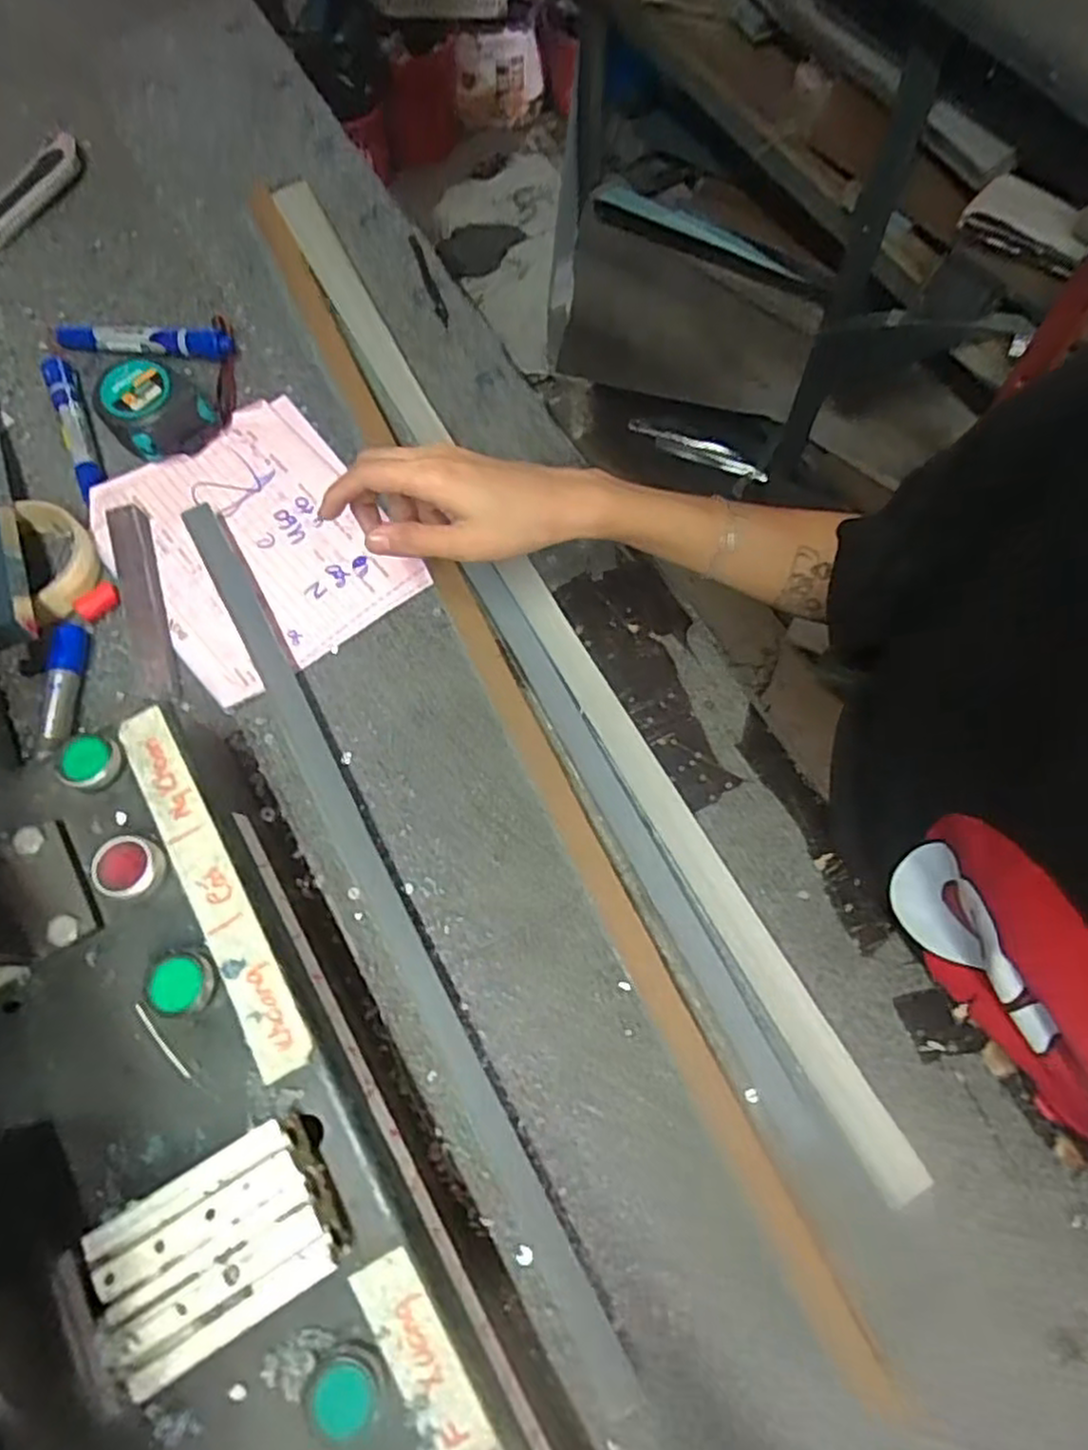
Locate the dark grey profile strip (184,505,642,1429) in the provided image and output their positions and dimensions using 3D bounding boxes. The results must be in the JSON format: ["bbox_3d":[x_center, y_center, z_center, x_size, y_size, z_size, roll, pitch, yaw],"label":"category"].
[{"bbox_3d":[-0.099,0.086,0.425,0.026,0.015,0.549,-27,73,-12],"label":"dark grey profile strip"}]

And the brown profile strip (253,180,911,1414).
[{"bbox_3d":[-0.032,-0.044,0.466,0.024,0.019,0.839,-24,74,-11],"label":"brown profile strip"}]

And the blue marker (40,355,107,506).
[{"bbox_3d":[-0.339,-0.217,0.531,0.021,0.018,0.122,-23,71,-7],"label":"blue marker"}]

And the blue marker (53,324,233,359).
[{"bbox_3d":[-0.305,-0.292,0.554,0.136,0.024,0.019,6,70,4],"label":"blue marker"}]

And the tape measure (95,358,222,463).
[{"bbox_3d":[-0.277,-0.225,0.518,0.071,0.041,0.059,-33,72,-11],"label":"tape measure"}]

